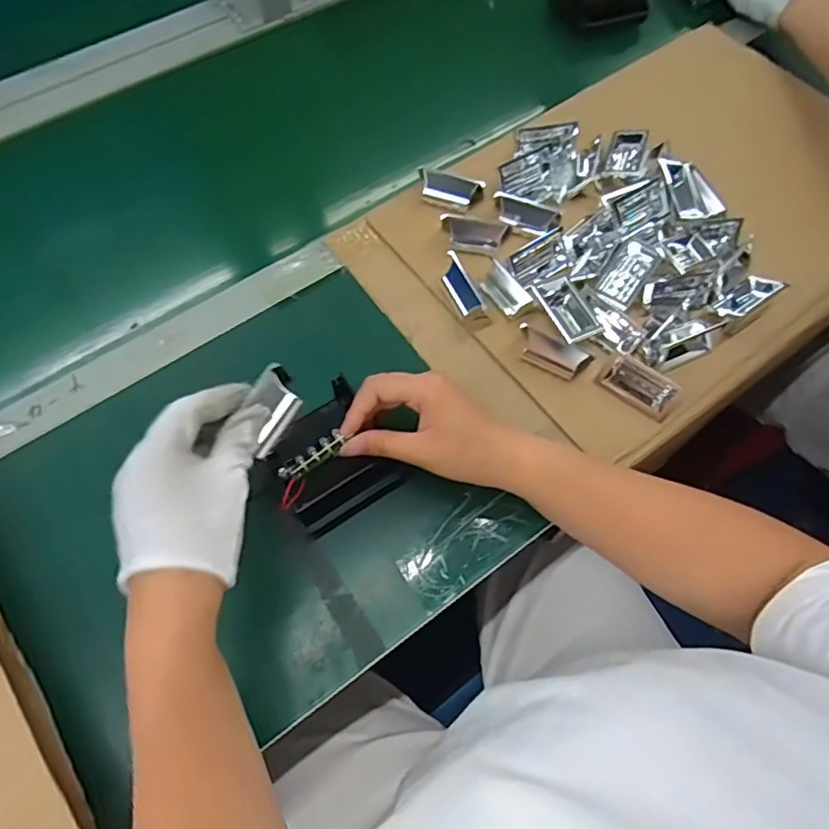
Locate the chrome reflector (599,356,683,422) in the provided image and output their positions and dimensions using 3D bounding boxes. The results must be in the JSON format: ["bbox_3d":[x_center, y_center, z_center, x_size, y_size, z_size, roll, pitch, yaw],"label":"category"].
[{"bbox_3d":[0.189,-0.024,0.475,0.059,0.026,0.028,37,71,12],"label":"chrome reflector"}]

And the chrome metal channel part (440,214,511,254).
[{"bbox_3d":[0.054,-0.166,0.517,0.060,0.022,0.027,11,68,2],"label":"chrome metal channel part"}]

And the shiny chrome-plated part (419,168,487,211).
[{"bbox_3d":[0.034,-0.213,0.542,0.061,0.023,0.024,14,68,3],"label":"shiny chrome-plated part"}]

